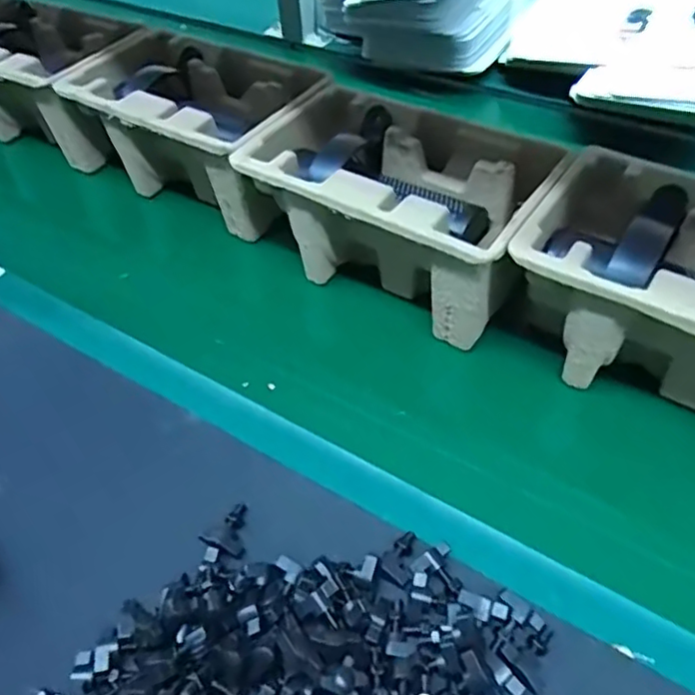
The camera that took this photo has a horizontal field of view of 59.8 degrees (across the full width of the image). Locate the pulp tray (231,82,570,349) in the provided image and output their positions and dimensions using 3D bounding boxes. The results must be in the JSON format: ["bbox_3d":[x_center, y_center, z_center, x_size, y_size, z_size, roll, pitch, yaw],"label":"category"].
[{"bbox_3d":[0.039,-0.112,0.489,0.216,0.102,0.135,26,57,24],"label":"pulp tray"}]

